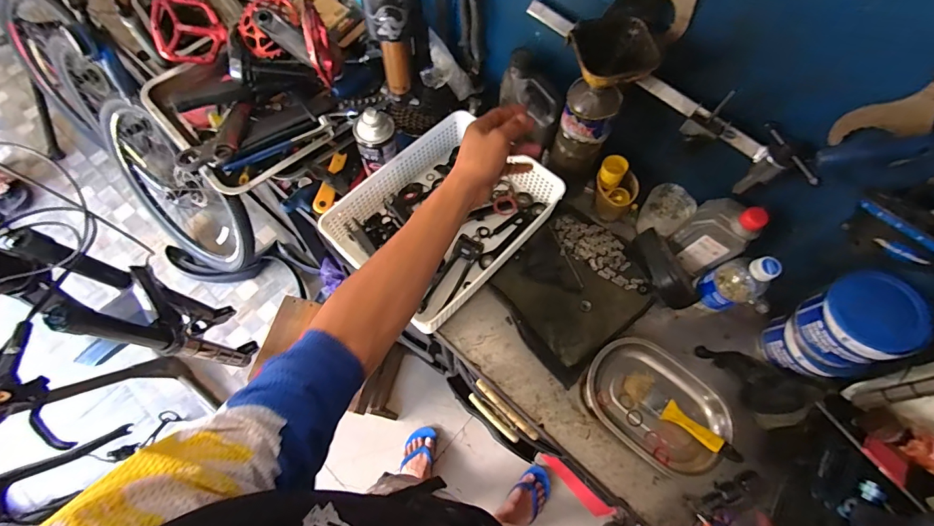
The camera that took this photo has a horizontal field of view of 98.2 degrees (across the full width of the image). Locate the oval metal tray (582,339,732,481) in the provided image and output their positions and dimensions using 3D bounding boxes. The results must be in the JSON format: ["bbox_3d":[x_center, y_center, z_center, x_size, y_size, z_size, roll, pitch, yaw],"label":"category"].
[{"bbox_3d":[0.287,0.210,0.613,0.207,0.029,0.155,35,72,12],"label":"oval metal tray"}]

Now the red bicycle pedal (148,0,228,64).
[{"bbox_3d":[-0.493,-0.415,0.719,0.118,0.039,0.111,-8,94,-20],"label":"red bicycle pedal"}]

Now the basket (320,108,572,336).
[{"bbox_3d":[-0.034,-0.078,0.673,0.240,0.077,0.321,42,74,14],"label":"basket"}]

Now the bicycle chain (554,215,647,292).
[{"bbox_3d":[0.231,-0.024,0.708,0.168,0.014,0.081,28,71,9],"label":"bicycle chain"}]

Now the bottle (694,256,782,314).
[{"bbox_3d":[0.405,0.033,0.618,0.064,0.165,0.062,-19,71,-8],"label":"bottle"}]

